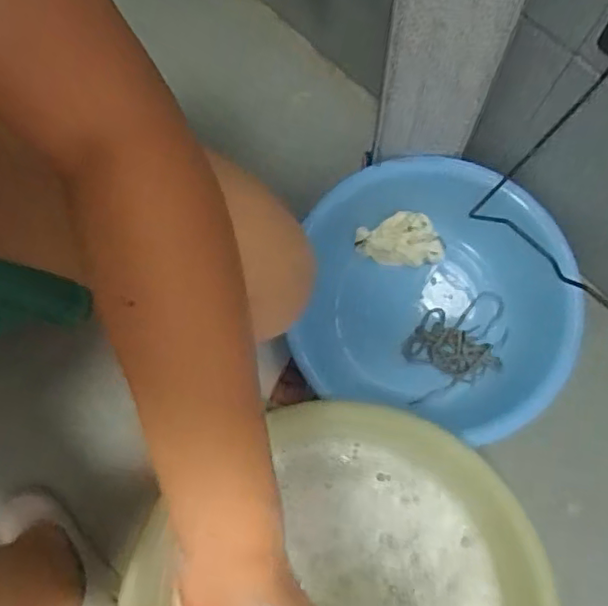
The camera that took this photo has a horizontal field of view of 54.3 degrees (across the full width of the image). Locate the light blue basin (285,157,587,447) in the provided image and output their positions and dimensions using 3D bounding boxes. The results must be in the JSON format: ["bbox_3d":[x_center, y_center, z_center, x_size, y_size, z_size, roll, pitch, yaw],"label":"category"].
[{"bbox_3d":[0.162,-0.005,0.725,0.354,0.113,0.298,20,78,5],"label":"light blue basin"}]

